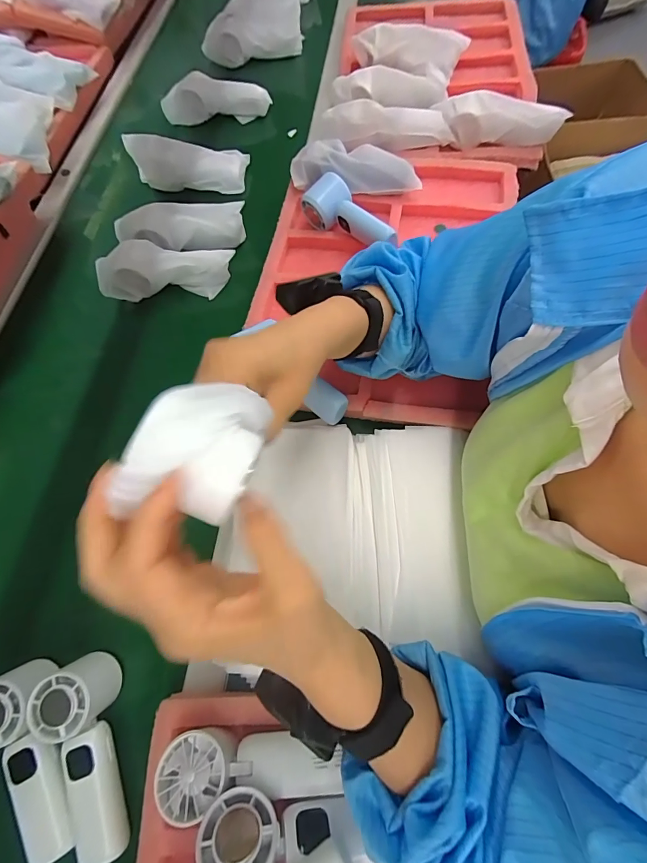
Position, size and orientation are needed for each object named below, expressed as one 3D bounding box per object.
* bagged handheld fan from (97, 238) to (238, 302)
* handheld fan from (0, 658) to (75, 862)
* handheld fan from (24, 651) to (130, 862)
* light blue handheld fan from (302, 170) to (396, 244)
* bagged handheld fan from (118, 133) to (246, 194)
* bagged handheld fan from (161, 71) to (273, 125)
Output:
[{"bbox_3d":[-0.227,-0.237,0.544,0.185,0.049,0.066,-3,69,2],"label":"bagged handheld fan"},{"bbox_3d":[-0.264,0.292,0.331,0.055,0.052,0.153,-26,70,-7],"label":"handheld fan"},{"bbox_3d":[-0.214,0.288,0.341,0.061,0.052,0.154,-16,82,-3],"label":"handheld fan"},{"bbox_3d":[0.032,-0.293,0.515,0.062,0.044,0.133,-36,72,-11],"label":"light blue handheld fan"},{"bbox_3d":[-0.225,-0.437,0.622,0.185,0.053,0.067,3,69,-9],"label":"bagged handheld fan"},{"bbox_3d":[-0.199,-0.611,0.696,0.193,0.077,0.040,-6,69,0],"label":"bagged handheld fan"}]

